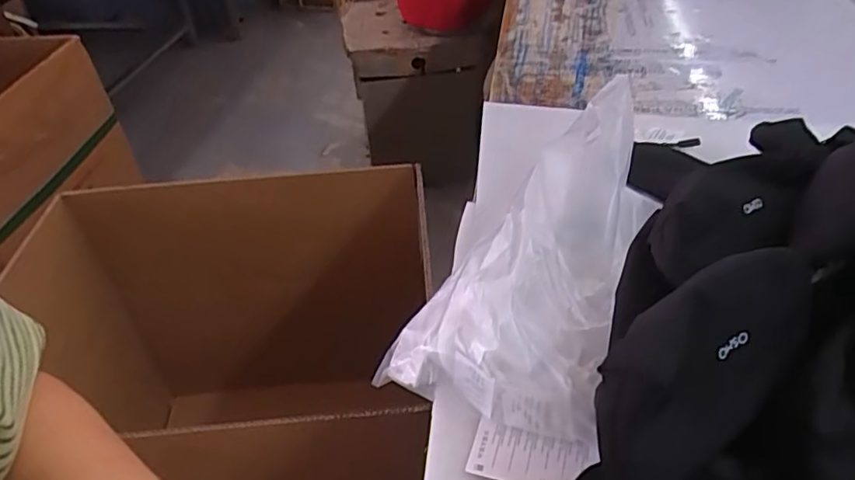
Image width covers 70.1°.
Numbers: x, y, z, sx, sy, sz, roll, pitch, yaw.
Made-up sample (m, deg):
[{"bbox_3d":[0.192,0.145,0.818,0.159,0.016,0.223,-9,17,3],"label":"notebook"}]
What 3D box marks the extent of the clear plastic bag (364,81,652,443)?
[{"bbox_3d":[0.105,-0.007,0.518,0.163,0.083,0.329,17,57,25],"label":"clear plastic bag"}]

